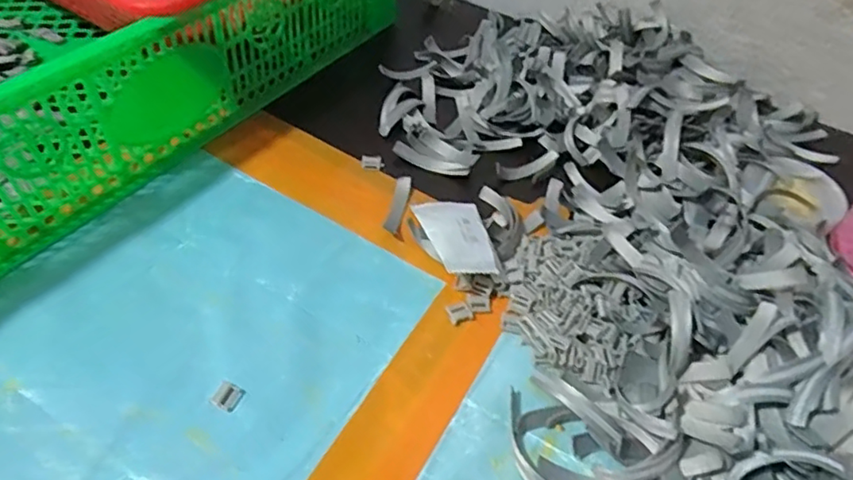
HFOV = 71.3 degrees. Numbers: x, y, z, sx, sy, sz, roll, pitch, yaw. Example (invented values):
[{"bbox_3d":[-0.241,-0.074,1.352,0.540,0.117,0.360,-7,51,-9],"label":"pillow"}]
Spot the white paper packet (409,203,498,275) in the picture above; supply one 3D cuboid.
[{"bbox_3d":[0.019,-0.003,0.345,0.036,0.006,0.060,-6,44,-20],"label":"white paper packet"}]

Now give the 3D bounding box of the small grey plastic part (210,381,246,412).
[{"bbox_3d":[-0.097,0.076,0.289,0.013,0.004,0.013,20,51,12],"label":"small grey plastic part"}]

